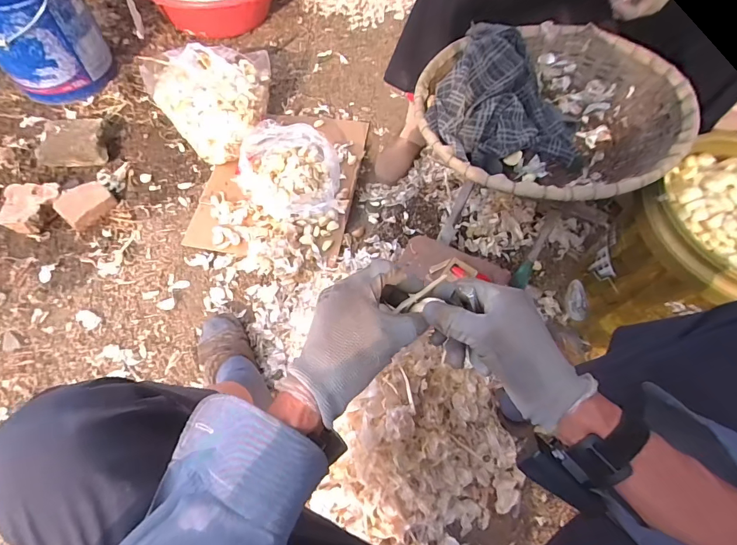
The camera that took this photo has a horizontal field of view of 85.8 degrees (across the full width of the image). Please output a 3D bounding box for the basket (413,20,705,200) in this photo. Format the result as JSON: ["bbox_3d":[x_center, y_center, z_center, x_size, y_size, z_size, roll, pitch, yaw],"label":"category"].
[{"bbox_3d":[0.306,-0.290,0.691,0.415,0.127,0.470,33,66,15],"label":"basket"}]

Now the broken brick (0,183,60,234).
[{"bbox_3d":[-0.832,-0.156,0.979,0.132,0.050,0.126,-3,62,-3],"label":"broken brick"}]

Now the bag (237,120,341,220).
[{"bbox_3d":[-0.199,-0.265,1.013,0.242,0.093,0.252,-1,62,-1],"label":"bag"}]

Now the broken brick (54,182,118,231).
[{"bbox_3d":[-0.702,-0.168,0.991,0.116,0.048,0.092,-38,69,-19],"label":"broken brick"}]

